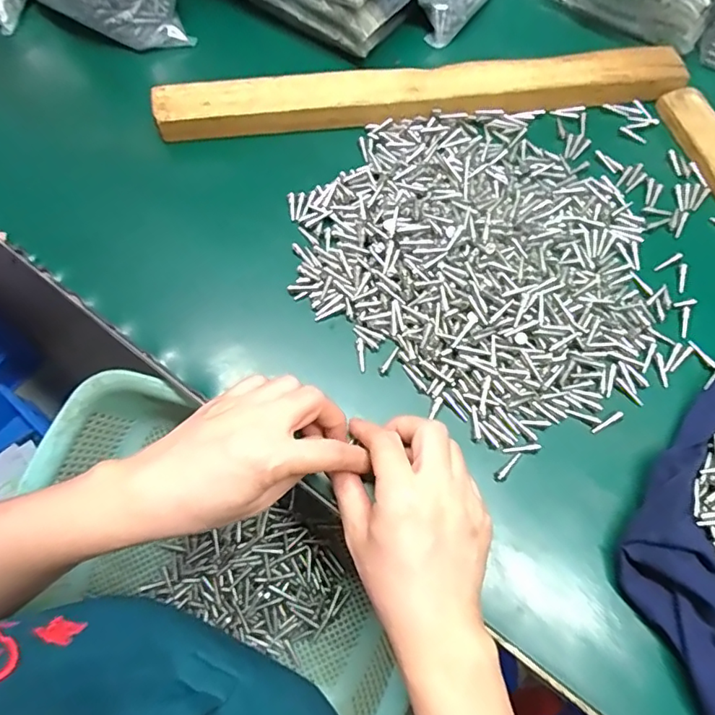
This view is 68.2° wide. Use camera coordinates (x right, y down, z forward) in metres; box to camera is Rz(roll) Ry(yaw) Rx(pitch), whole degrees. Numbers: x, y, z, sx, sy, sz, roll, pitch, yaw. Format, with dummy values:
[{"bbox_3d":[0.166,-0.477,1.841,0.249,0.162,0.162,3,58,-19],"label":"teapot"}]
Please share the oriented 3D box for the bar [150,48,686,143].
[{"bbox_3d":[0.055,-0.228,0.450,0.439,0.021,0.044,-6,69,-5],"label":"bar"}]

